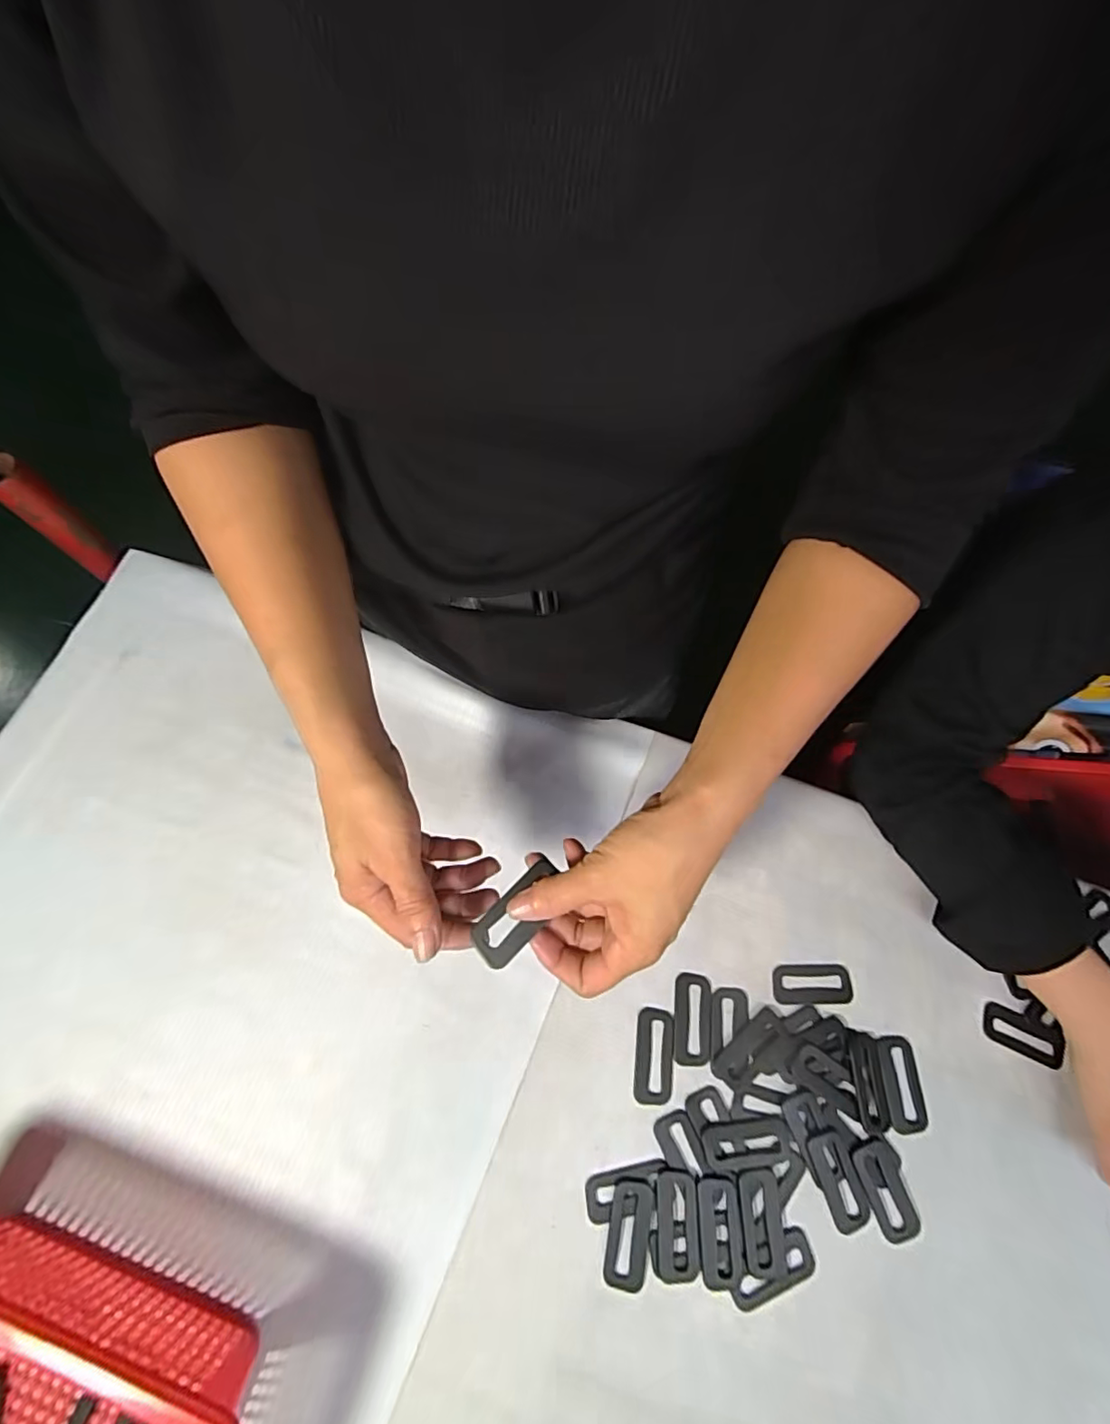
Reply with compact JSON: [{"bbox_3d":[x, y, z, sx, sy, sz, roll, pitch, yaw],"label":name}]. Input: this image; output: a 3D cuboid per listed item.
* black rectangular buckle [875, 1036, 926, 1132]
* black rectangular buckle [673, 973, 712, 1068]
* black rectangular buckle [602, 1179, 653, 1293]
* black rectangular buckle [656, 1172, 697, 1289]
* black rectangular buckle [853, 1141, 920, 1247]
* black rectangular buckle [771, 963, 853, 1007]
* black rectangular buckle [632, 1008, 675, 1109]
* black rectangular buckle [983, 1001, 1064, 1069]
[{"bbox_3d":[0.249,0.267,0.401,0.027,0.004,0.060,0,70,-3],"label":"black rectangular buckle"},{"bbox_3d":[0.100,0.224,0.407,0.027,0.004,0.060,7,70,0],"label":"black rectangular buckle"},{"bbox_3d":[0.048,0.340,0.363,0.028,0.004,0.058,10,70,1],"label":"black rectangular buckle"},{"bbox_3d":[0.080,0.337,0.364,0.026,0.004,0.061,1,70,-3],"label":"black rectangular buckle"},{"bbox_3d":[0.226,0.326,0.380,0.028,0.004,0.060,-17,72,-9],"label":"black rectangular buckle"},{"bbox_3d":[0.192,0.205,0.421,0.060,0.006,0.029,2,70,-2],"label":"black rectangular buckle"},{"bbox_3d":[0.070,0.245,0.397,0.026,0.004,0.060,7,70,0],"label":"black rectangular buckle"},{"bbox_3d":[0.349,0.241,0.418,0.053,0.007,0.028,22,71,5],"label":"black rectangular buckle"}]

